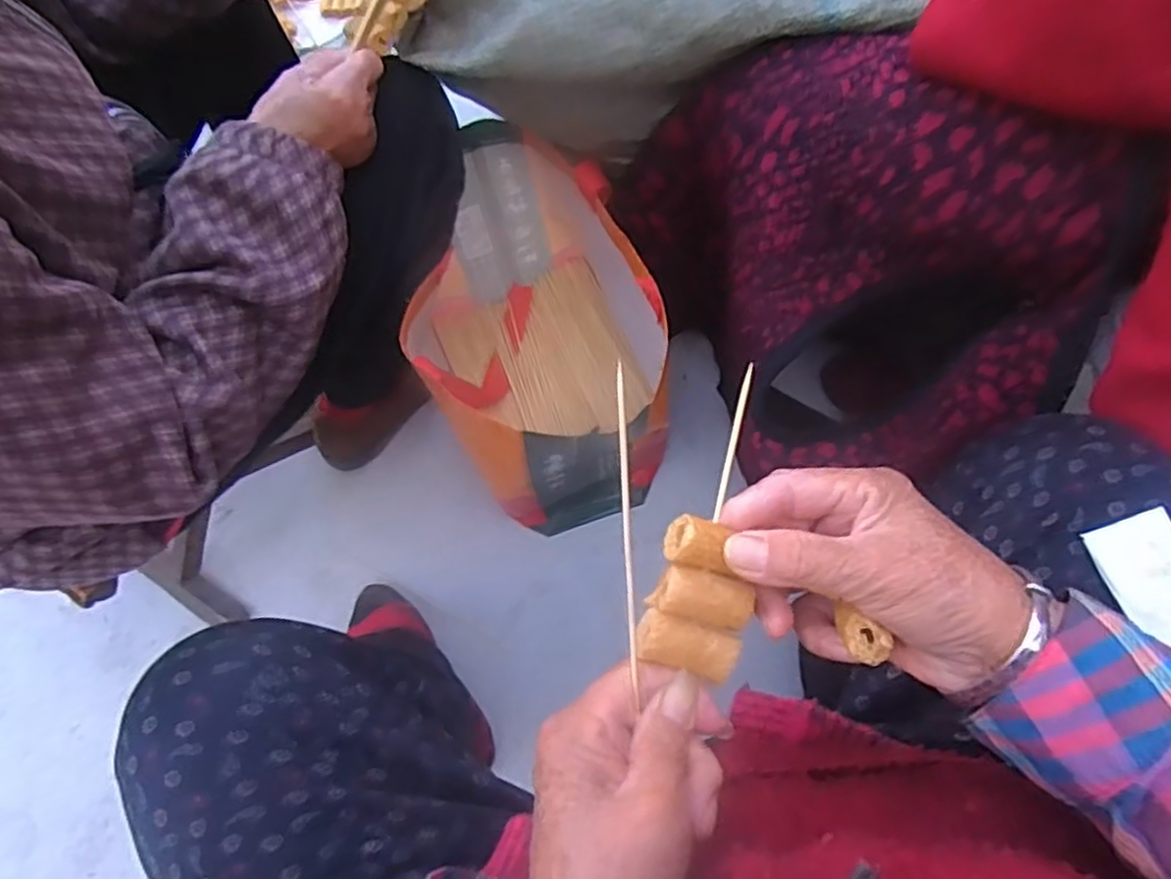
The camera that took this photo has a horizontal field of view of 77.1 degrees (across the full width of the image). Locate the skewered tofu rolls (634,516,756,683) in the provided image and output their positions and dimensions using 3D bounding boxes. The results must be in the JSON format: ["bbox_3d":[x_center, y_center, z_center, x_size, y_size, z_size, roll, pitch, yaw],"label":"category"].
[{"bbox_3d":[0.047,0.064,0.298,0.040,0.019,0.058,14,72,7],"label":"skewered tofu rolls"}]

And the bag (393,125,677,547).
[{"bbox_3d":[-0.053,-0.090,0.794,0.216,0.269,0.304,-24,72,-6],"label":"bag"}]

